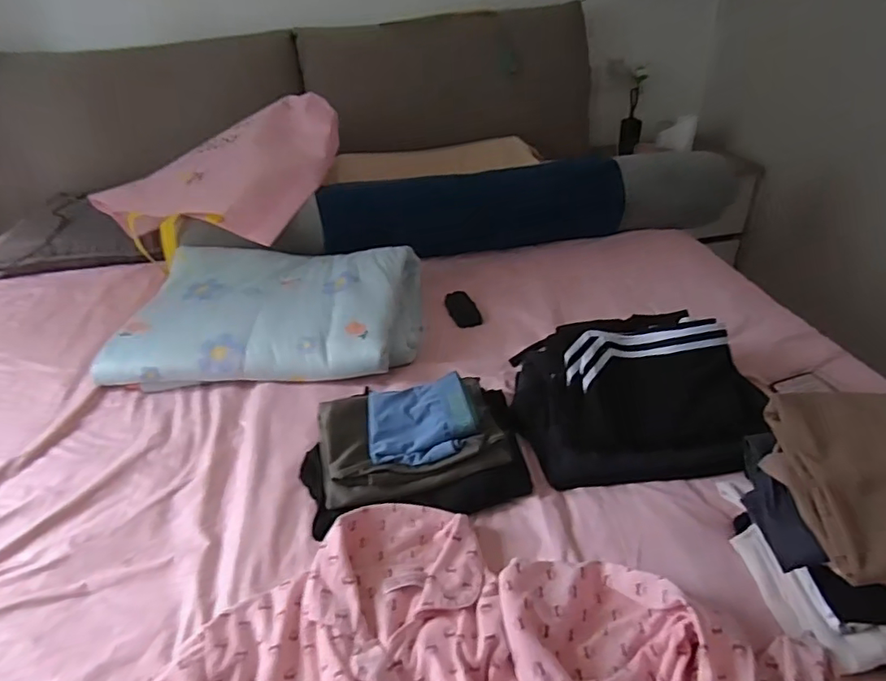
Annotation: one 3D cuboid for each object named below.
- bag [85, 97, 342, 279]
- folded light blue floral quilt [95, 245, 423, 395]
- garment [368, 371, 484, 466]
[{"bbox_3d":[-0.457,-0.369,1.249,0.538,0.082,0.411,-43,63,-15],"label":"bag"},{"bbox_3d":[-0.313,-0.057,1.021,0.531,0.109,0.350,-1,33,4],"label":"folded light blue floral quilt"},{"bbox_3d":[-0.029,0.104,0.738,0.144,0.035,0.138,-9,35,-8],"label":"garment"}]

